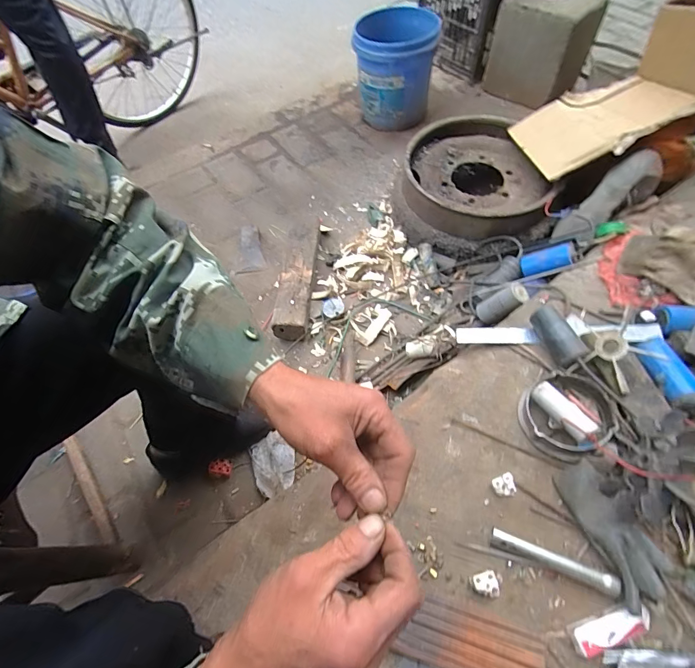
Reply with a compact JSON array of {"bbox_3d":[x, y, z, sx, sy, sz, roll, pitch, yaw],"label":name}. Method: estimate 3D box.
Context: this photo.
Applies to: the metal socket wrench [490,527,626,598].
[{"bbox_3d":[0.271,0.301,0.500,0.153,0.026,0.023,18,60,12],"label":"metal socket wrench"}]

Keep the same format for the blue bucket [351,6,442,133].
[{"bbox_3d":[0.154,-0.861,1.271,0.249,0.298,0.231,-1,58,1],"label":"blue bucket"}]

